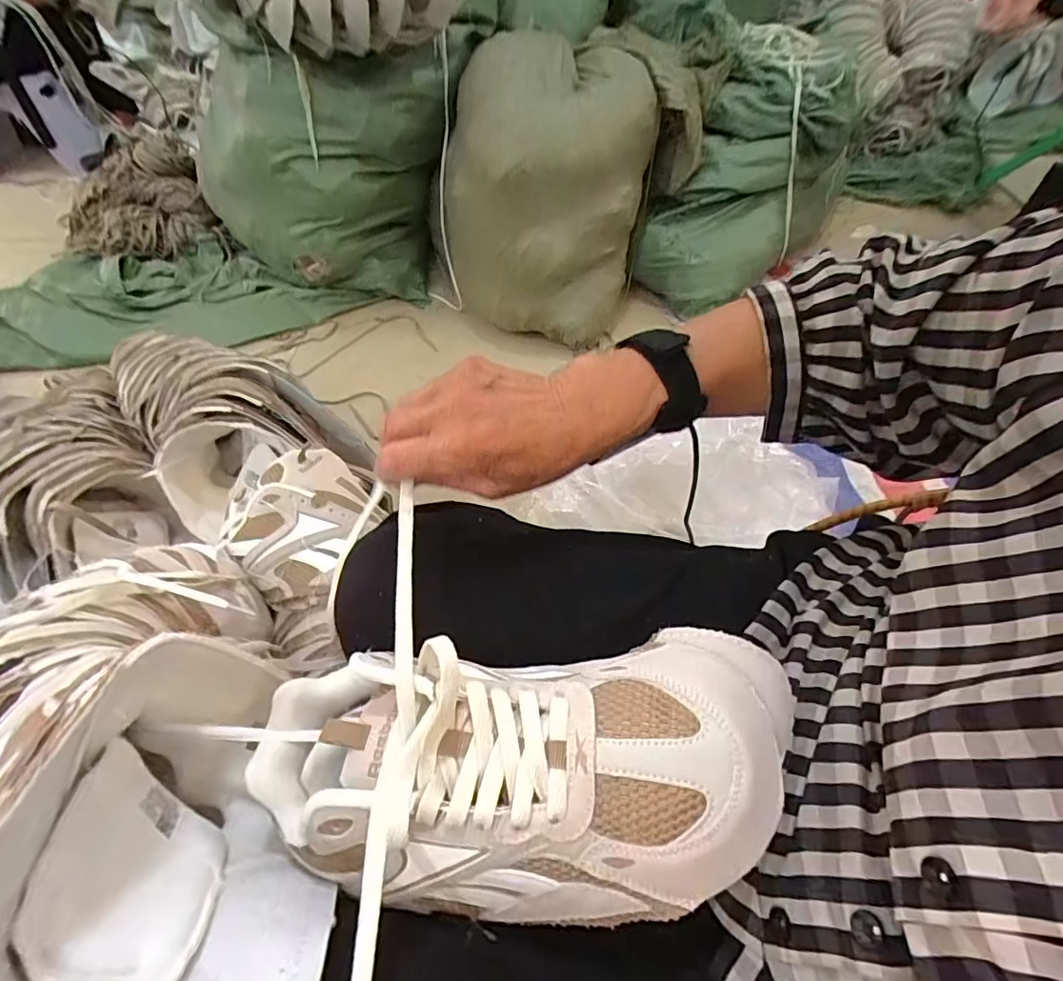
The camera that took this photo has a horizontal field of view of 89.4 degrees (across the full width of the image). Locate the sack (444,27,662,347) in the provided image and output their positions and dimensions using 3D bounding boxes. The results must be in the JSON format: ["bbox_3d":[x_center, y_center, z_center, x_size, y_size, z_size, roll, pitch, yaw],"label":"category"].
[{"bbox_3d":[0.028,-0.559,1.068,0.398,0.440,0.347,-7,54,-2],"label":"sack"}]

